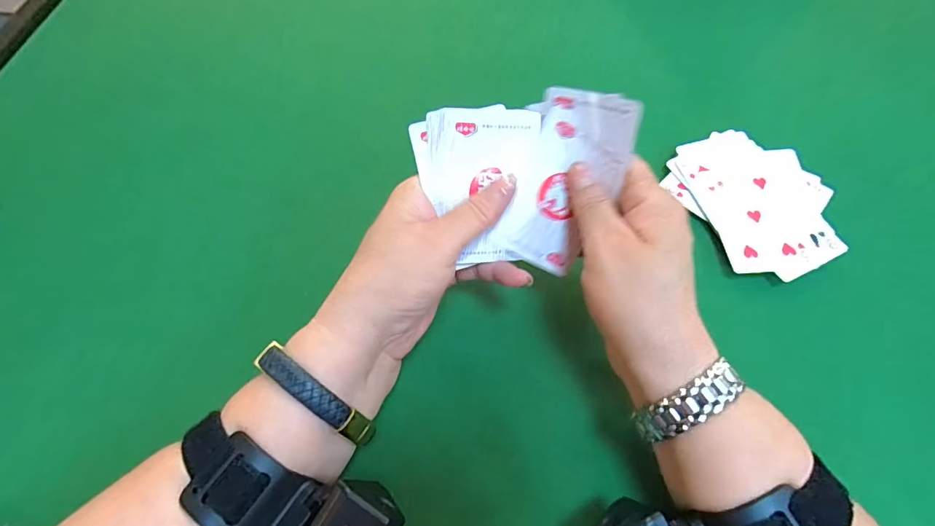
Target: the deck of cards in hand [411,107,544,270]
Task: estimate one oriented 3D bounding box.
[{"bbox_3d":[0.008,-0.043,0.262,0.070,0.087,0.005,-8,17,-10],"label":"deck of cards in hand"}]

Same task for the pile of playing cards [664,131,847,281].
[{"bbox_3d":[0.215,-0.049,0.336,0.106,0.009,0.123,-25,64,-11],"label":"pile of playing cards"}]

